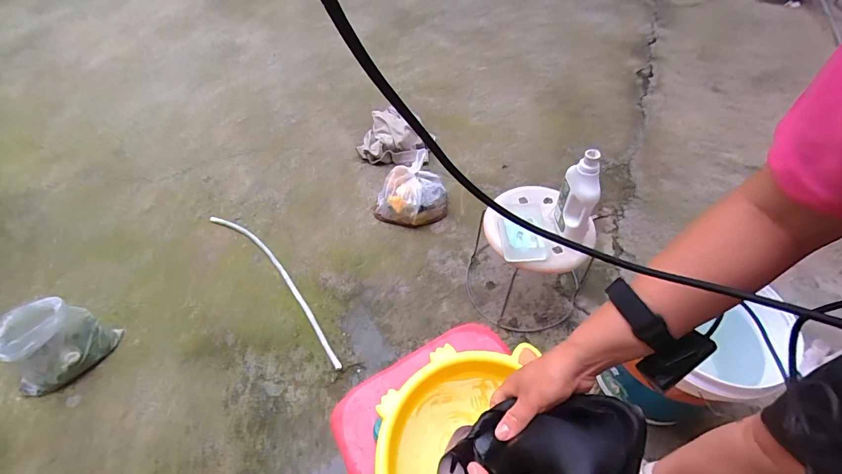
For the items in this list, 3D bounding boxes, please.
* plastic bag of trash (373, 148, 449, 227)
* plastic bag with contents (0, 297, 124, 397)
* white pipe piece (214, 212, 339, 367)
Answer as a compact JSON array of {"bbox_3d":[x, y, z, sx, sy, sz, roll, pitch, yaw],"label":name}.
[{"bbox_3d":[-0.038,-0.167,1.425,0.278,0.154,0.242,-26,56,-19],"label":"plastic bag of trash"},{"bbox_3d":[-1.010,0.296,1.049,0.162,0.225,0.223,11,52,9],"label":"plastic bag with contents"},{"bbox_3d":[-0.489,0.127,1.289,0.076,0.027,0.794,-37,60,-25],"label":"white pipe piece"}]

